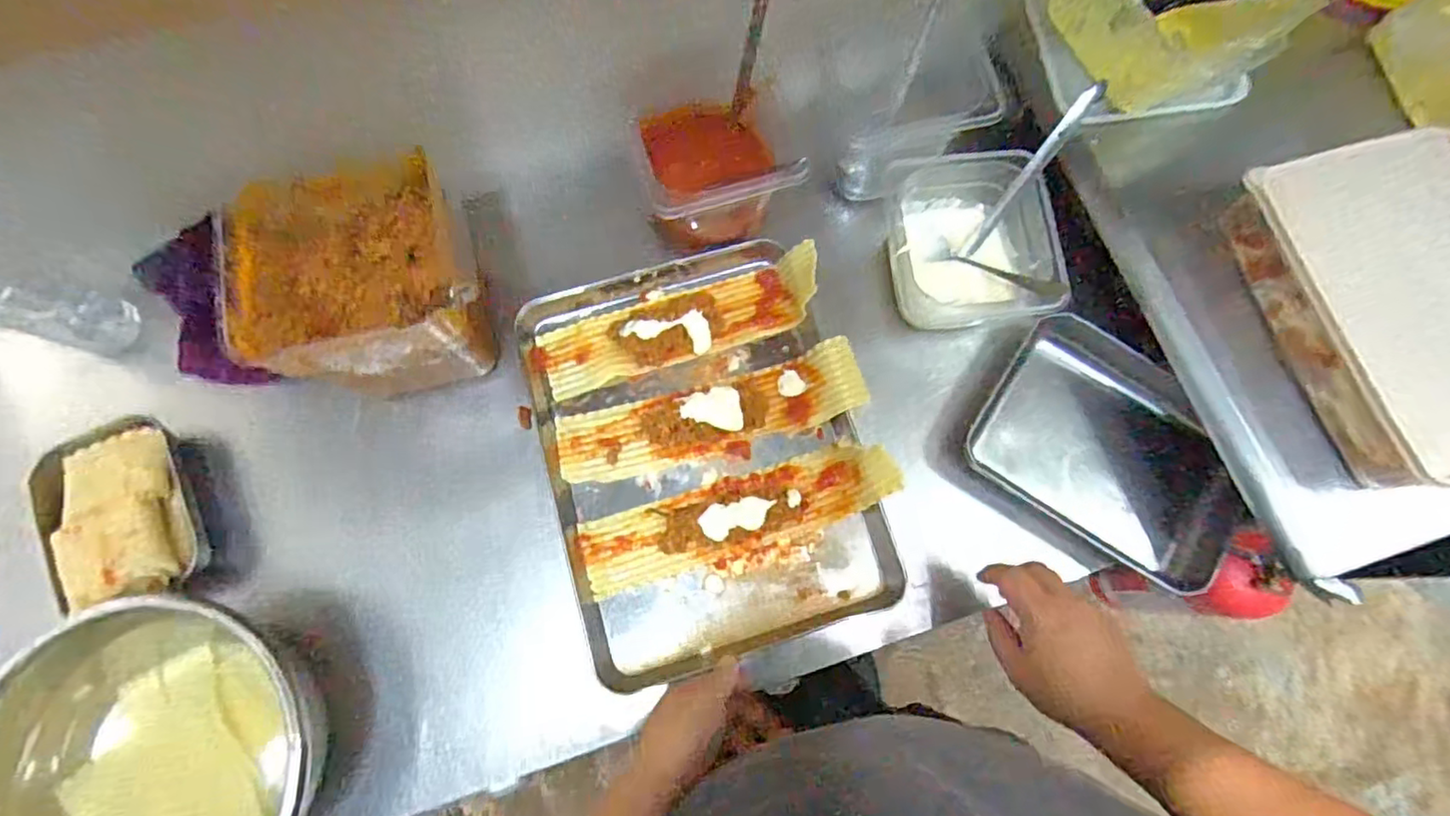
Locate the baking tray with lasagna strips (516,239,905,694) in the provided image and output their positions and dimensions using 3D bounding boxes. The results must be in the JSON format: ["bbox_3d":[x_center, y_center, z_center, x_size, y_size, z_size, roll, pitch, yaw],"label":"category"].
[{"bbox_3d":[-0.016,0.037,0.645,0.313,0.059,0.395,-15,75,-5],"label":"baking tray with lasagna strips"}]

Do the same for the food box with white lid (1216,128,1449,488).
[{"bbox_3d":[0.583,-0.082,0.544,0.196,0.087,0.286,-12,75,-4],"label":"food box with white lid"}]

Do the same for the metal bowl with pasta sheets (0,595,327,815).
[{"bbox_3d":[-0.465,0.300,0.530,0.265,0.104,0.267,-1,75,-1],"label":"metal bowl with pasta sheets"}]

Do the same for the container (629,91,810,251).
[{"bbox_3d":[-0.007,-0.247,0.670,0.158,0.064,0.131,-13,75,-4],"label":"container"}]

